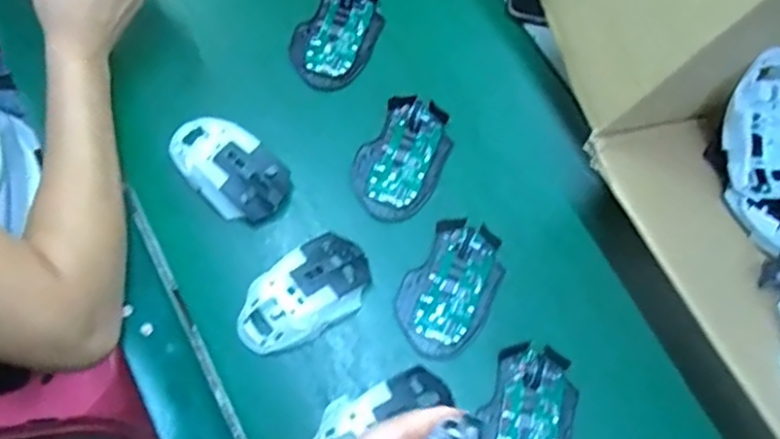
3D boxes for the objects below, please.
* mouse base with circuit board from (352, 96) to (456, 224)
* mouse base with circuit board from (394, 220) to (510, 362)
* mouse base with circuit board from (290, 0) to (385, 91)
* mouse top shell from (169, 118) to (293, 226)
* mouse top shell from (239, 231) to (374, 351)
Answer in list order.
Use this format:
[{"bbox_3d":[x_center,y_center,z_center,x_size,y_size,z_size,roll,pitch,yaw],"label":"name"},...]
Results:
[{"bbox_3d":[0.011,-0.055,0.593,0.072,0.013,0.111,23,72,7],"label":"mouse base with circuit board"},{"bbox_3d":[0.051,0.057,0.556,0.071,0.014,0.114,31,73,9],"label":"mouse base with circuit board"},{"bbox_3d":[-0.049,-0.179,0.638,0.073,0.016,0.113,27,72,8],"label":"mouse base with circuit board"},{"bbox_3d":[-0.142,-0.048,0.574,0.113,0.028,0.064,36,74,10],"label":"mouse top shell"},{"bbox_3d":[-0.070,0.061,0.542,0.115,0.032,0.061,-38,76,-13],"label":"mouse top shell"}]

